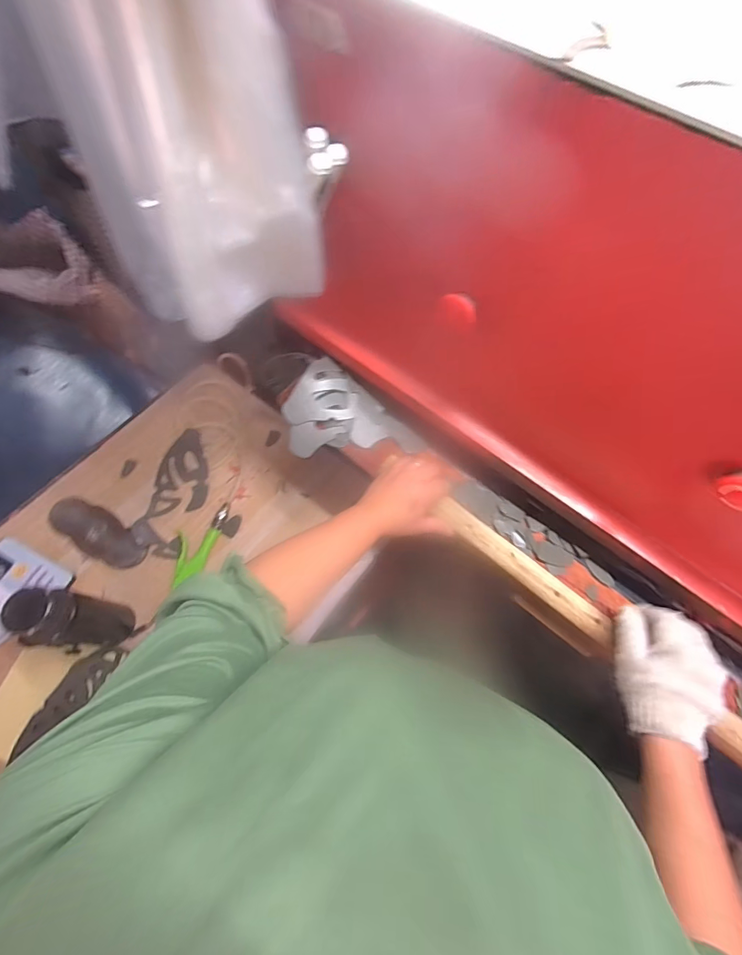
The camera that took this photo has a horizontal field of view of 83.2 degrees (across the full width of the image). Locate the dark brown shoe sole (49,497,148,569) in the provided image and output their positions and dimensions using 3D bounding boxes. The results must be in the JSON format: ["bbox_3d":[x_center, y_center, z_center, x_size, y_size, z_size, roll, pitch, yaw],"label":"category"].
[{"bbox_3d":[-0.511,0.100,0.778,0.204,0.038,0.083,27,69,8],"label":"dark brown shoe sole"}]

